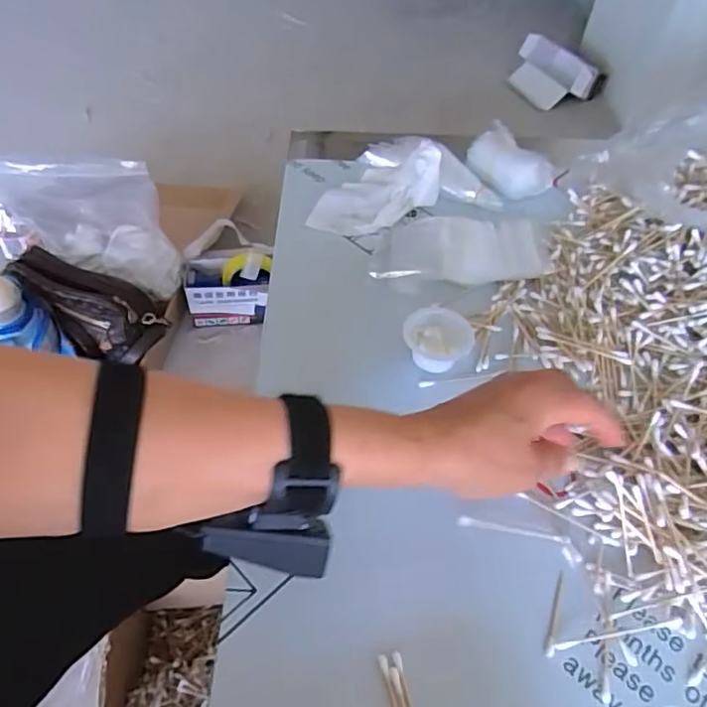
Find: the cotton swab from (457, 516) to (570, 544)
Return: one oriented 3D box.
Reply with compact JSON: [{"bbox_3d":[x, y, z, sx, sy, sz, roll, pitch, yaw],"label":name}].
[{"bbox_3d":[0.105,0.115,0.387,0.072,0.004,0.006,8,51,3],"label":"cotton swab"}]

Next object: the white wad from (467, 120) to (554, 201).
[{"bbox_3d":[0.161,-0.197,0.622,0.089,0.041,0.045,38,59,25],"label":"white wad"}]

